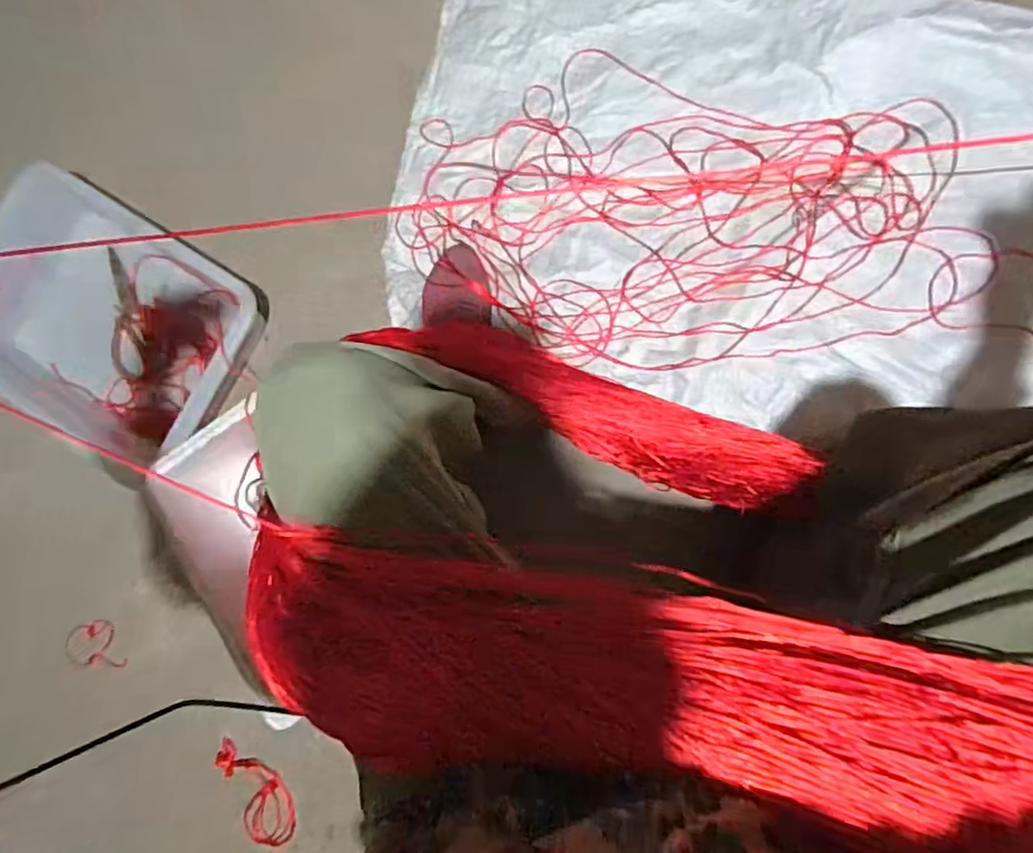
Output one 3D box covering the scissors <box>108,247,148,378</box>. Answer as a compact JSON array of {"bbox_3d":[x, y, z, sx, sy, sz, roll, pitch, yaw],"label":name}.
[{"bbox_3d":[-0.561,-0.163,0.903,0.059,0.011,0.188,-9,80,7],"label":"scissors"}]

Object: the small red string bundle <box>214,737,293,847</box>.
[{"bbox_3d":[-0.348,0.487,0.848,0.070,0.013,0.151,-33,78,-8],"label":"small red string bundle"}]

